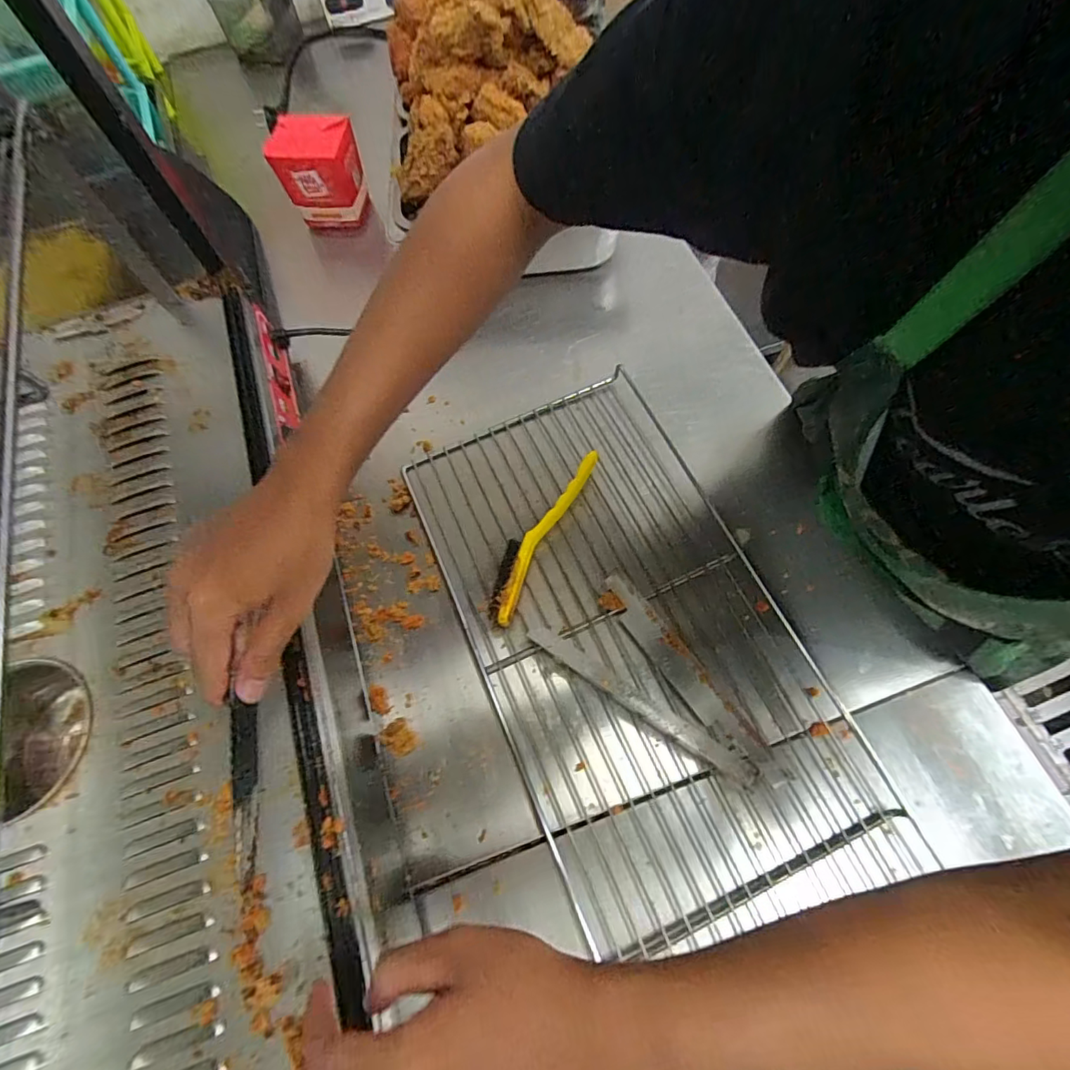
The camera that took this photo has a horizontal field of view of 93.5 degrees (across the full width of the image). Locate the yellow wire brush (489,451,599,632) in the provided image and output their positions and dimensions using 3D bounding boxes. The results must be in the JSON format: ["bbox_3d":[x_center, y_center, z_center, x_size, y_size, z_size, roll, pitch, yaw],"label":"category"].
[{"bbox_3d":[0.004,0.000,0.557,0.039,0.033,0.219,26,71,12],"label":"yellow wire brush"}]

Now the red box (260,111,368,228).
[{"bbox_3d":[-0.310,-0.528,0.739,0.116,0.130,0.088,-6,68,0],"label":"red box"}]

